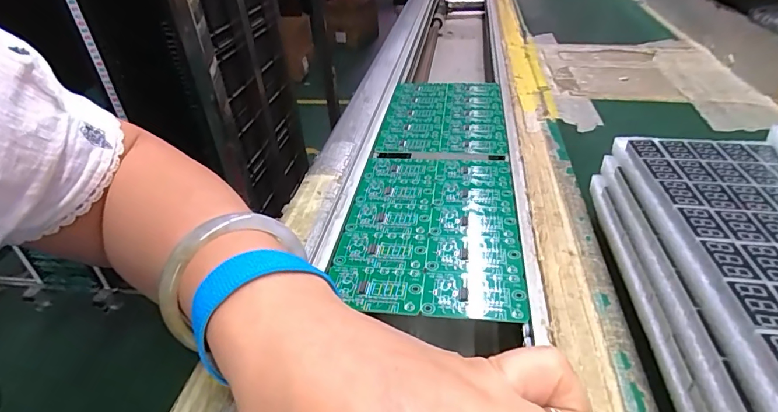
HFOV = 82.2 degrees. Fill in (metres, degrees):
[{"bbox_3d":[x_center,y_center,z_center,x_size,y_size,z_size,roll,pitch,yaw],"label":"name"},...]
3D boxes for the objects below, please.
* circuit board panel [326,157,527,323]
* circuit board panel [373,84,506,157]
[{"bbox_3d":[0.031,0.012,0.335,0.124,0.006,0.179,1,34,10],"label":"circuit board panel"},{"bbox_3d":[0.058,-0.098,0.481,0.121,0.005,0.170,2,35,9],"label":"circuit board panel"}]

